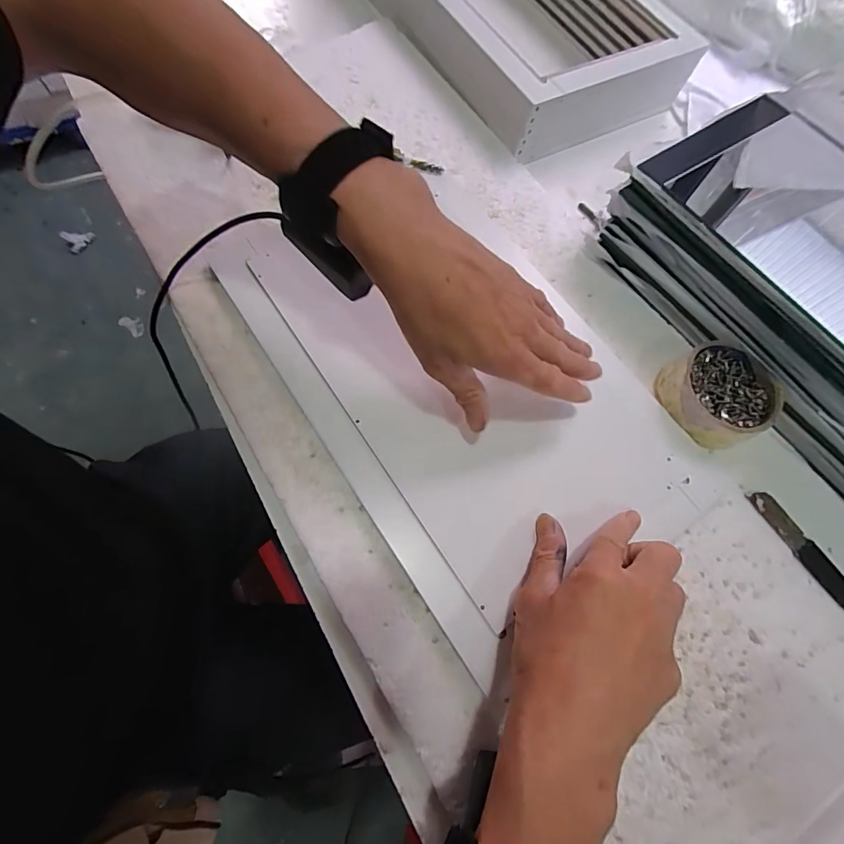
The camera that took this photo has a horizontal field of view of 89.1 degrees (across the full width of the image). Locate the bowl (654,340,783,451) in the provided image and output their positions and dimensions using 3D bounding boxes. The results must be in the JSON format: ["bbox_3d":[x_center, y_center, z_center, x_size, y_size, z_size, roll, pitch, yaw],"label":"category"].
[{"bbox_3d":[0.250,-0.024,0.364,0.082,0.034,0.081,2,69,-4],"label":"bowl"}]

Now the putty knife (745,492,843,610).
[{"bbox_3d":[0.303,0.099,0.340,0.019,0.004,0.100,-30,74,-15],"label":"putty knife"}]

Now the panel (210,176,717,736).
[{"bbox_3d":[0.031,-0.039,0.362,0.251,0.022,0.399,-32,76,-11],"label":"panel"}]

